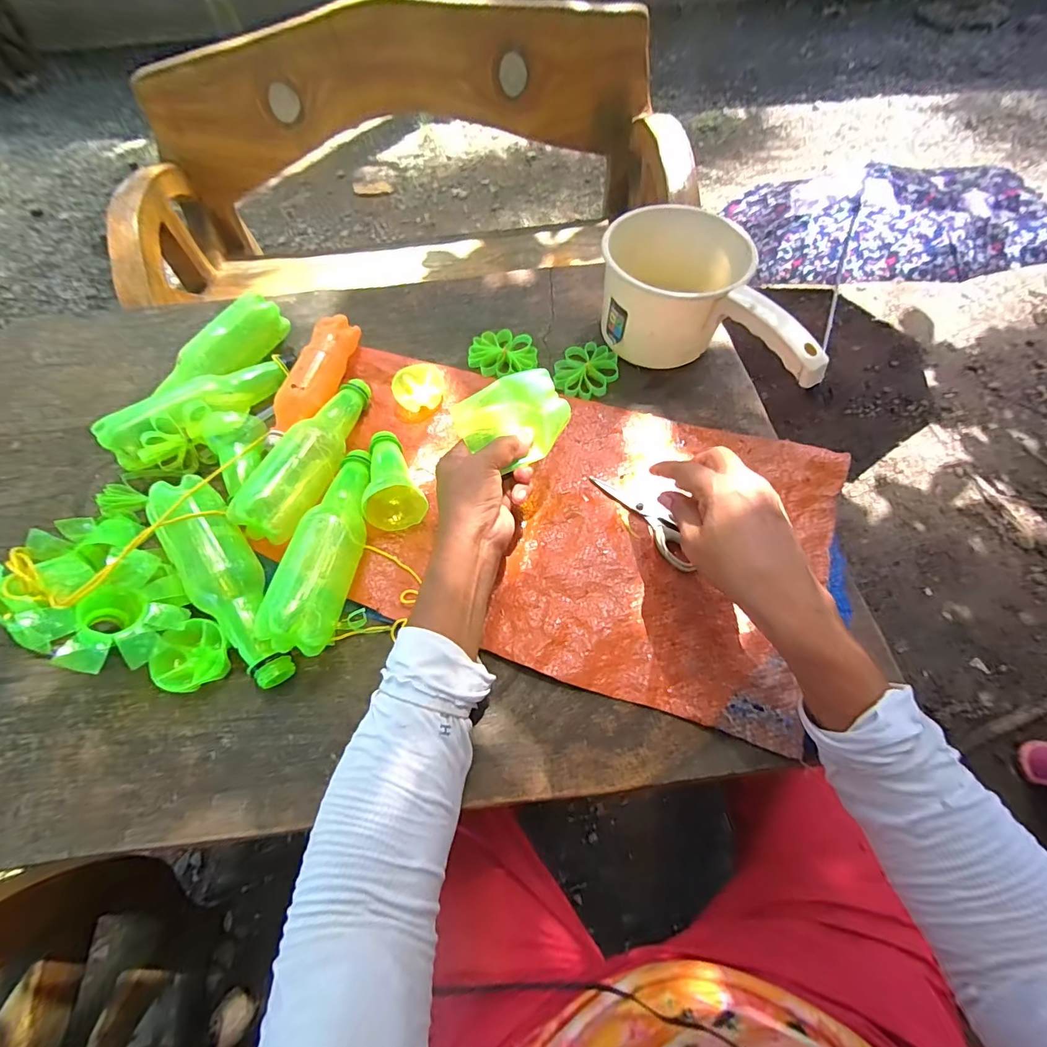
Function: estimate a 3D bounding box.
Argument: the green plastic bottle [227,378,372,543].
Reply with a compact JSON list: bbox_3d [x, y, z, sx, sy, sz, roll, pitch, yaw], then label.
[{"bbox_3d":[-0.210,-0.073,0.439,0.052,0.054,0.198,9,63,8],"label":"green plastic bottle"}]

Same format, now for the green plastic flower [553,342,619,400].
[{"bbox_3d":[0.072,-0.175,0.513,0.070,0.015,0.071,5,62,6],"label":"green plastic flower"}]

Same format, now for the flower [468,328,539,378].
[{"bbox_3d":[-0.025,-0.199,0.529,0.078,0.018,0.064,-8,62,-1],"label":"flower"}]

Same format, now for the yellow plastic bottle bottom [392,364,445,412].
[{"bbox_3d":[-0.116,-0.152,0.499,0.056,0.018,0.052,-17,62,-6],"label":"yellow plastic bottle bottom"}]

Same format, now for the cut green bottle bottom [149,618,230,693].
[{"bbox_3d":[-0.264,0.108,0.360,0.045,0.029,0.054,21,65,14],"label":"cut green bottle bottom"}]

